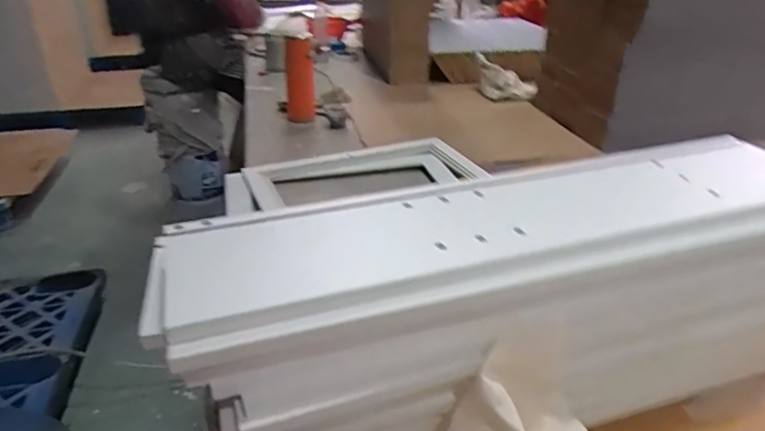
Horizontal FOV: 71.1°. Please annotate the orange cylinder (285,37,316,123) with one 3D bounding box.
[{"bbox_3d":[-0.207,-0.340,1.342,0.073,0.185,0.066,-4,31,-7],"label":"orange cylinder"}]

